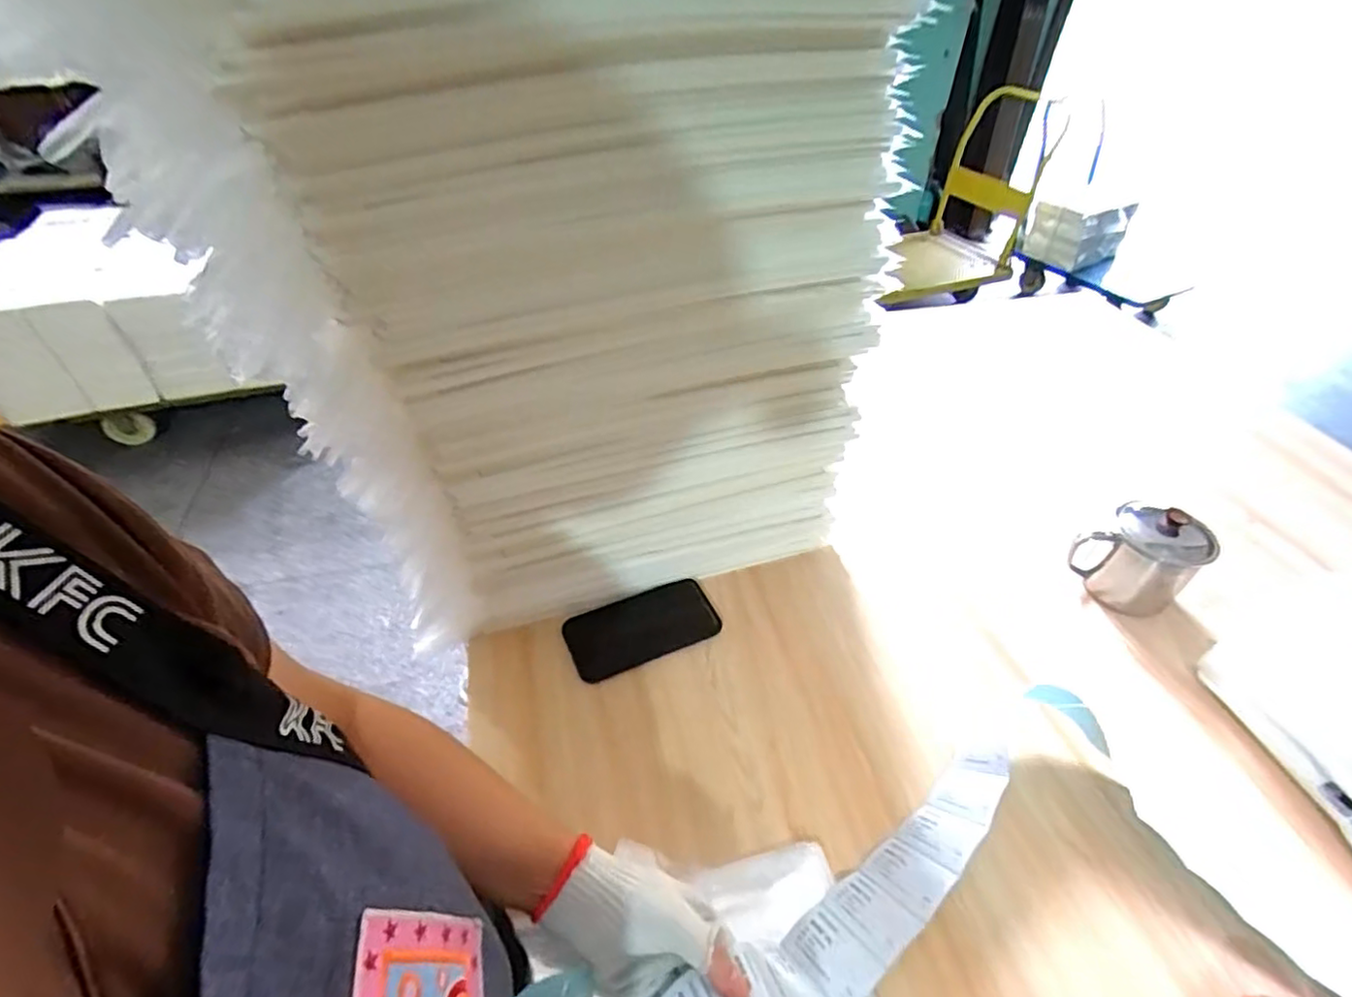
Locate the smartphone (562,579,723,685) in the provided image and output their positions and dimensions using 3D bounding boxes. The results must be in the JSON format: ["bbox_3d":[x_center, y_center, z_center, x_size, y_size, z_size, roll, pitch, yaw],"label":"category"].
[{"bbox_3d":[-0.034,0.132,0.636,0.151,0.013,0.078,-18,47,-18],"label":"smartphone"}]

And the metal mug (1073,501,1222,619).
[{"bbox_3d":[0.484,0.060,0.645,0.072,0.092,0.098,-28,51,-27],"label":"metal mug"}]

